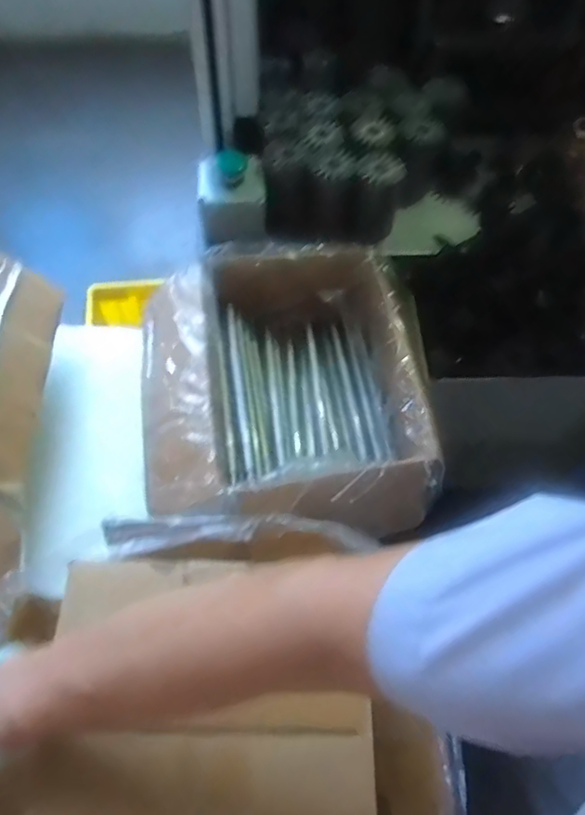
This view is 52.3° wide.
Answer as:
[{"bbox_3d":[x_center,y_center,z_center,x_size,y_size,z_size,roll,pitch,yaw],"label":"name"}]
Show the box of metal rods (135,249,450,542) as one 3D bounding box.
[{"bbox_3d":[-0.002,-0.013,0.639,0.299,0.129,0.314,-5,60,-5],"label":"box of metal rods"}]

